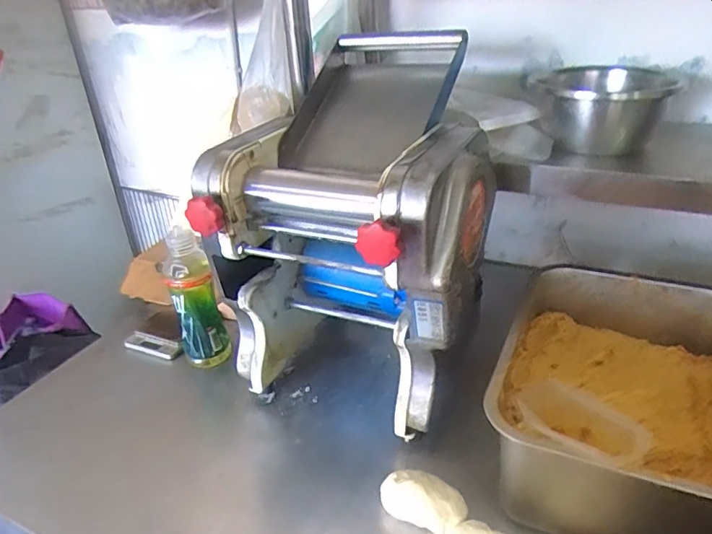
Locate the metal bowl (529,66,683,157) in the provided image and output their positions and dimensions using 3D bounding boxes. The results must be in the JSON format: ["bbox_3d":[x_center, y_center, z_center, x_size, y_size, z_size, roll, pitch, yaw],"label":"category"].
[{"bbox_3d":[0.345,-0.228,0.772,0.174,0.094,0.146,2,29,9],"label":"metal bowl"}]

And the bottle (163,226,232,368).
[{"bbox_3d":[-0.244,0.050,0.818,0.070,0.204,0.062,-11,30,-13],"label":"bottle"}]

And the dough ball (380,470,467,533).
[{"bbox_3d":[0.076,0.257,0.589,0.094,0.035,0.055,15,34,30],"label":"dough ball"}]

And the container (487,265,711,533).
[{"bbox_3d":[0.305,0.144,0.612,0.253,0.171,0.357,10,32,23],"label":"container"}]

